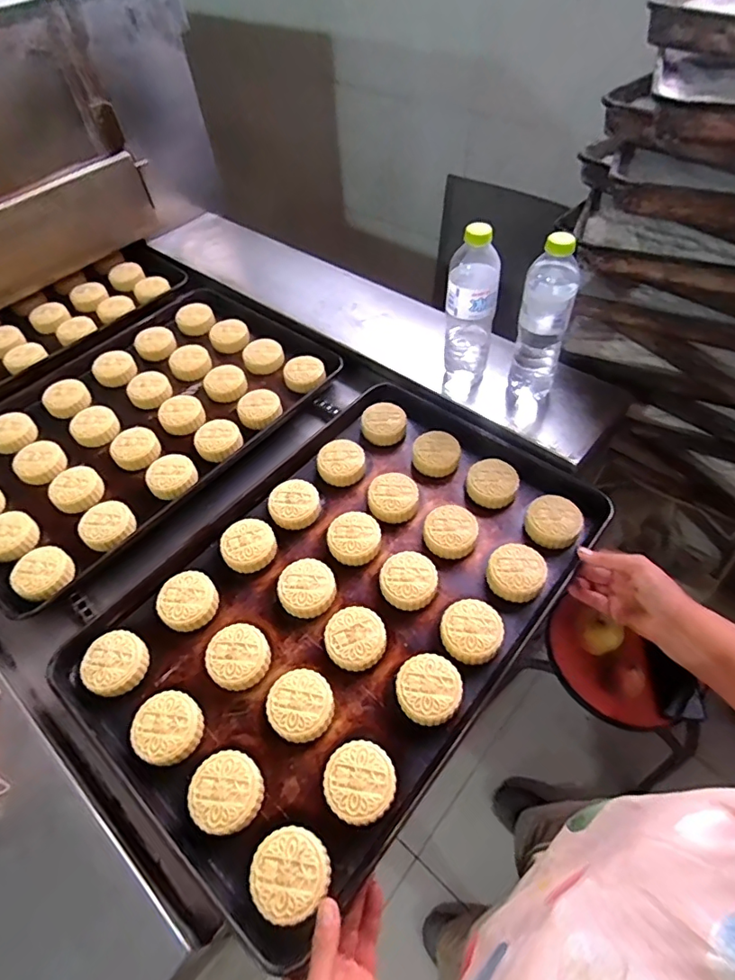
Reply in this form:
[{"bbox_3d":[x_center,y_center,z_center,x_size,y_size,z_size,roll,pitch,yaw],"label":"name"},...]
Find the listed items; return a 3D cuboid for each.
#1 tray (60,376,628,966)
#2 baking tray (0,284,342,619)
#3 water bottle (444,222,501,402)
[{"bbox_3d":[-0.023,0.113,0.621,0.401,0.039,0.589,34,62,25],"label":"tray"},{"bbox_3d":[-0.377,-0.124,0.825,0.402,0.041,0.609,33,62,25],"label":"baking tray"},{"bbox_3d":[0.141,-0.238,0.705,0.064,0.243,0.061,6,54,8],"label":"water bottle"}]

